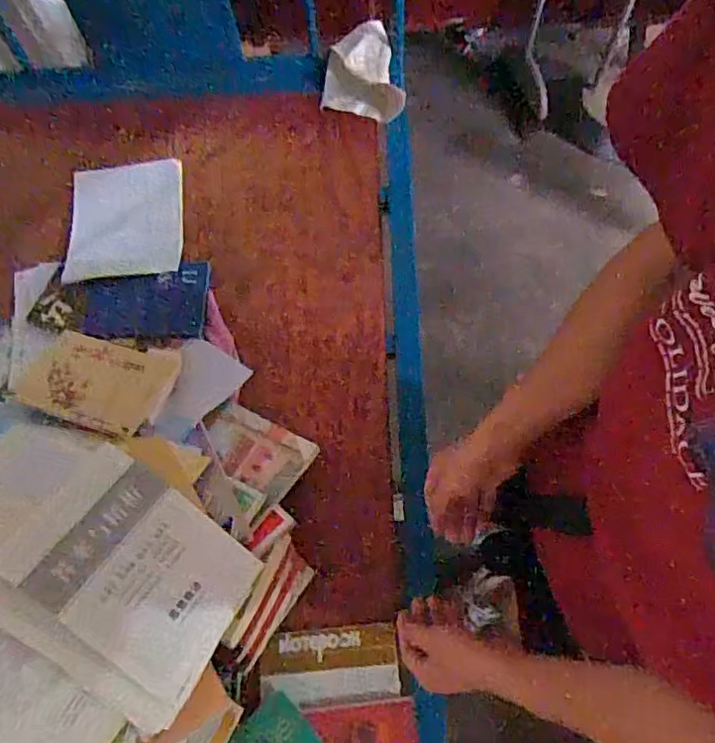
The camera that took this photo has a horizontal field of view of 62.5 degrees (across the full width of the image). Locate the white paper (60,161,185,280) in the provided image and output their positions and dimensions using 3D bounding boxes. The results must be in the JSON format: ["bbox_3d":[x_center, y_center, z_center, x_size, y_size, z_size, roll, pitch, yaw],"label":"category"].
[{"bbox_3d":[-0.426,-0.282,1.093,0.190,0.021,0.250,-1,72,-7],"label":"white paper"}]

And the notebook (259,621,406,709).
[{"bbox_3d":[-0.038,0.426,0.855,0.199,0.014,0.100,0,58,-15],"label":"notebook"}]

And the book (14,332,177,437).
[{"bbox_3d":[-0.410,0.008,0.938,0.211,0.010,0.164,17,55,-1],"label":"book"}]

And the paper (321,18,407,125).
[{"bbox_3d":[0.020,-0.569,1.116,0.151,0.161,0.025,12,24,-2],"label":"paper"}]

